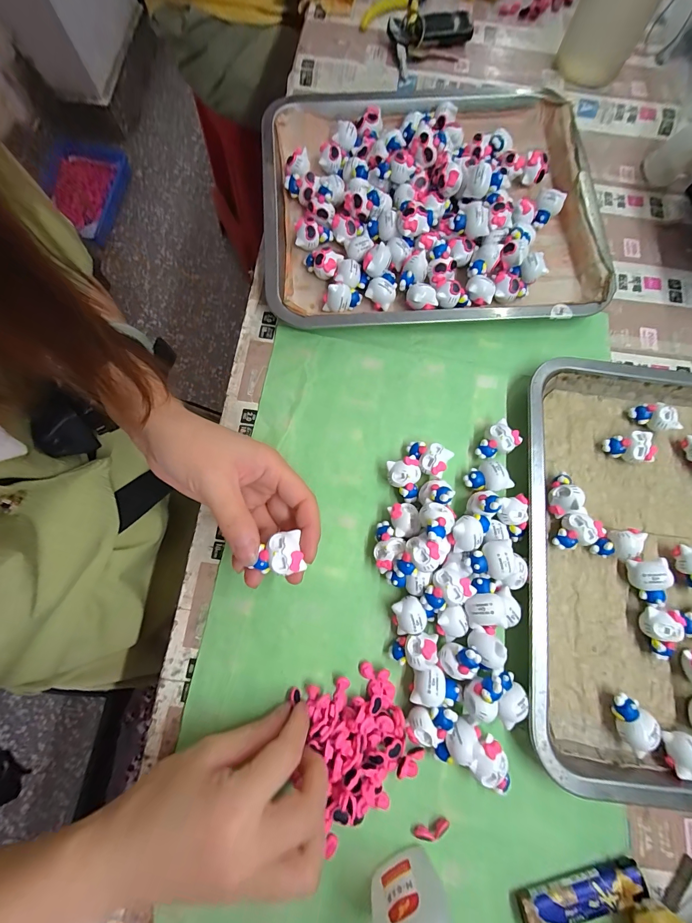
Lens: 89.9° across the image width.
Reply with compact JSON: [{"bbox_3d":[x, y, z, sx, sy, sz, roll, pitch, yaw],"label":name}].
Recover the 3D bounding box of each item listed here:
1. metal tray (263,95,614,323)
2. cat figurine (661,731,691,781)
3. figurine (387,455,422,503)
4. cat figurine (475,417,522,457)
[{"bbox_3d":[0.077,-0.246,0.326,0.309,0.036,0.259,-2,76,-2],"label":"metal tray"},{"bbox_3d":[0.230,0.198,0.230,0.032,0.021,0.026,26,77,5],"label":"cat figurine"},{"bbox_3d":[0.046,0.015,0.273,0.025,0.021,0.033,-10,77,-4],"label":"figurine"},{"bbox_3d":[0.122,-0.015,0.282,0.032,0.021,0.023,-37,80,-10],"label":"cat figurine"}]

